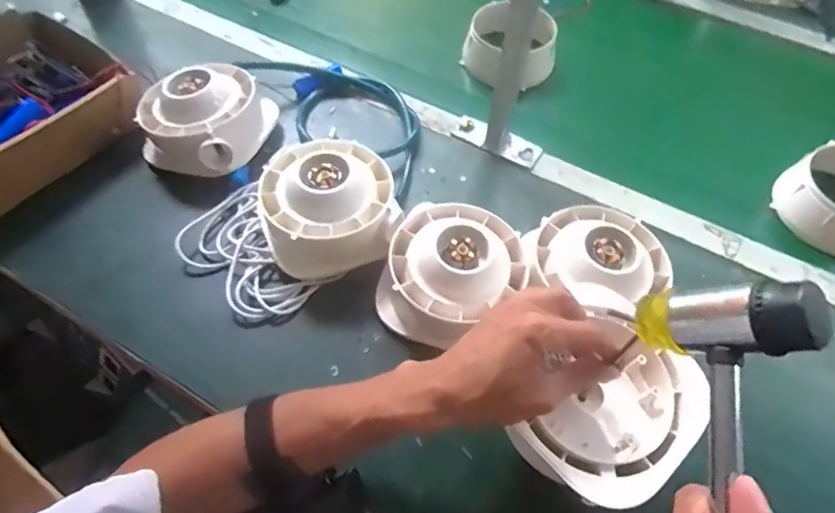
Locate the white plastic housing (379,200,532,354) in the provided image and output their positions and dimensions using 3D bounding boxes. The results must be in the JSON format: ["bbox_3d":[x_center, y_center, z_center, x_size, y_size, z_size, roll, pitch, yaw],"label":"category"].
[{"bbox_3d":[0.033,0.013,0.494,0.122,0.068,0.132,1,58,-2],"label":"white plastic housing"}]

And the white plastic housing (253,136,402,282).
[{"bbox_3d":[-0.091,-0.053,0.535,0.132,0.080,0.135,-15,60,-12],"label":"white plastic housing"}]

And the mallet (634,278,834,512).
[{"bbox_3d":[0.133,0.135,0.228,0.035,0.077,0.244,19,74,-32],"label":"mallet"}]

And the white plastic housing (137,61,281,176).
[{"bbox_3d":[-0.246,-0.168,0.611,0.137,0.069,0.143,1,58,-2],"label":"white plastic housing"}]

